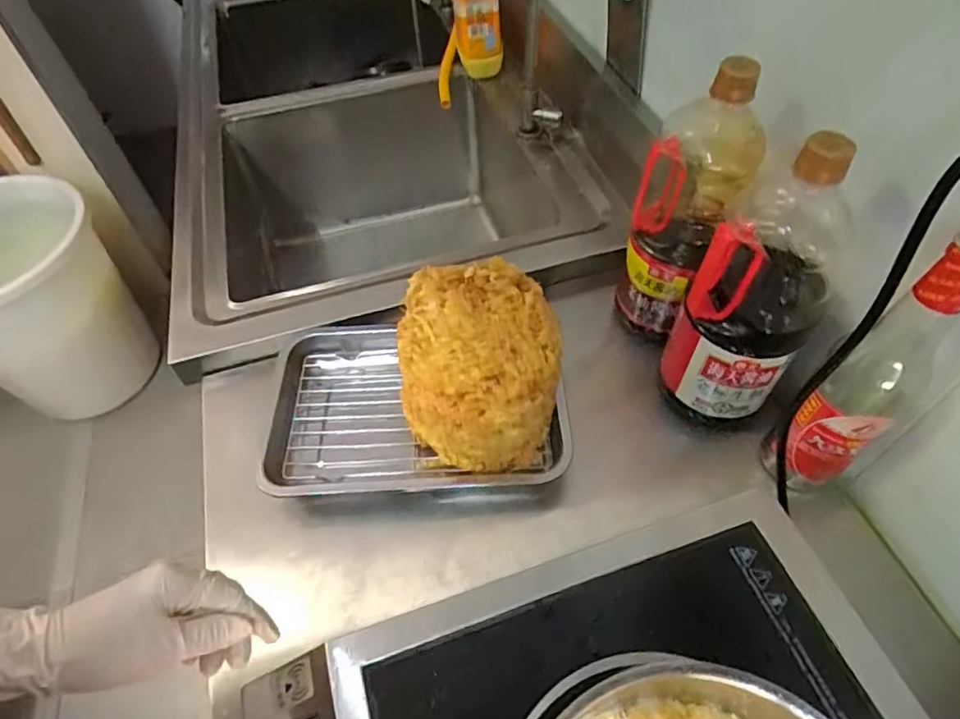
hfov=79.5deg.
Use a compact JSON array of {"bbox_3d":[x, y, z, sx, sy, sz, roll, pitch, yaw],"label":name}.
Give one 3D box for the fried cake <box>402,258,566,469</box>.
[{"bbox_3d":[0.002,0.015,0.551,0.135,0.156,0.134,6,54,8],"label":"fried cake"}]

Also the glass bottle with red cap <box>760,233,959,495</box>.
[{"bbox_3d":[0.305,0.028,0.461,0.062,0.289,0.064,-2,53,2],"label":"glass bottle with red cap"}]

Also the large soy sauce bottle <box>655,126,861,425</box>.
[{"bbox_3d":[0.242,-0.060,0.502,0.101,0.274,0.097,29,60,22],"label":"large soy sauce bottle"}]

